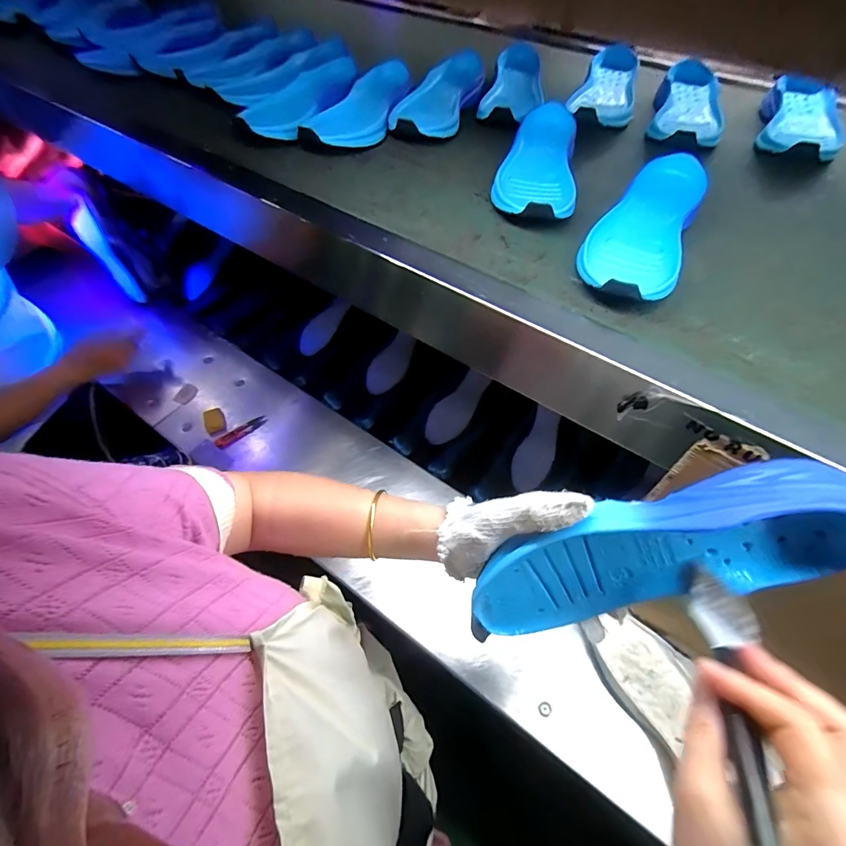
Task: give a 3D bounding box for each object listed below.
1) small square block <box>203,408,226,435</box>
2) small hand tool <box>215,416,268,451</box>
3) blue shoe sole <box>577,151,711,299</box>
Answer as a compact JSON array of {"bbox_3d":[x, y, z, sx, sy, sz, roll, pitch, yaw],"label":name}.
[{"bbox_3d":[-0.412,0.000,0.840,0.038,0.022,0.057,-18,62,-17],"label":"small square block"},{"bbox_3d":[-0.354,0.018,0.828,0.103,0.018,0.021,-31,66,-23],"label":"small hand tool"},{"bbox_3d":[0.233,-0.204,0.441,0.089,0.046,0.242,27,60,17],"label":"blue shoe sole"}]

